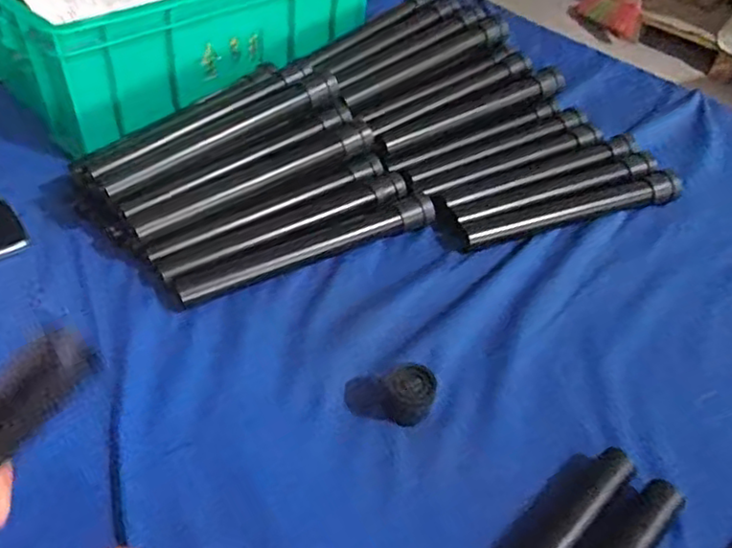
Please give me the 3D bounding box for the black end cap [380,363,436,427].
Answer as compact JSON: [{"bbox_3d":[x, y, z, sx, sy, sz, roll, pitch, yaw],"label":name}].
[{"bbox_3d":[0.030,0.087,0.465,0.036,0.032,0.031,10,44,4],"label":"black end cap"}]

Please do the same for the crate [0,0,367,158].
[{"bbox_3d":[-0.243,-0.319,0.780,0.300,0.142,0.398,36,51,28],"label":"crate"}]

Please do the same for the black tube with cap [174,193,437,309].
[{"bbox_3d":[-0.046,-0.025,0.576,0.245,0.022,0.025,-19,49,-24],"label":"black tube with cap"}]

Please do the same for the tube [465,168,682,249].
[{"bbox_3d":[0.206,-0.064,0.637,0.240,0.031,0.026,-12,46,-18],"label":"tube"}]

